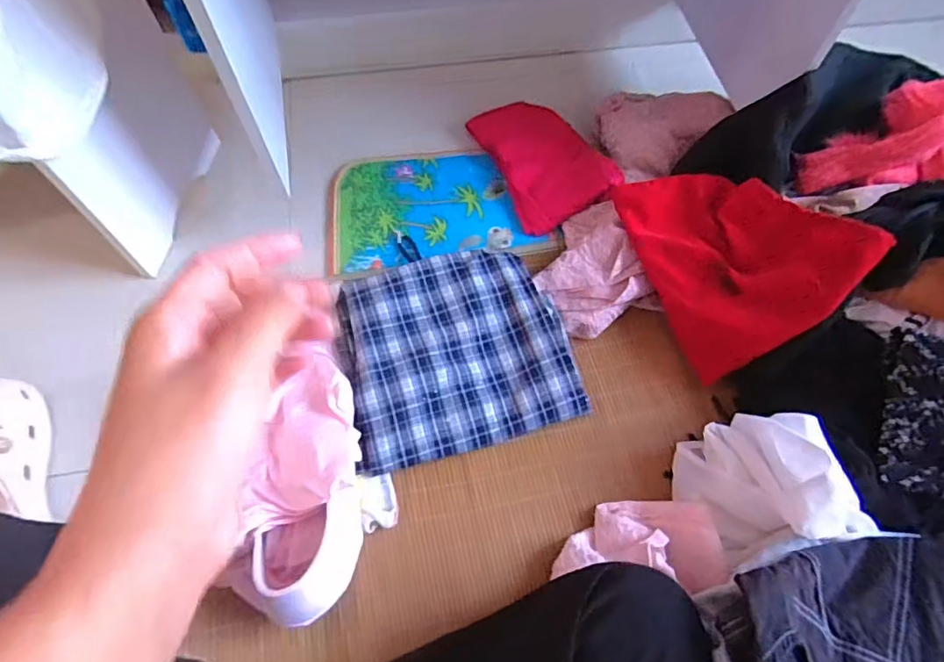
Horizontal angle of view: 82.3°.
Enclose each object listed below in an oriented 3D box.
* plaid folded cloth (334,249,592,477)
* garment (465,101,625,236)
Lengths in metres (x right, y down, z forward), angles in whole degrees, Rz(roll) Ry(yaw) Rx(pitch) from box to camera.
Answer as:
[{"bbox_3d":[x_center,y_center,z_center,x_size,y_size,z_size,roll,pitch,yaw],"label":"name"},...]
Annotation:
[{"bbox_3d":[-0.020,0.020,0.651,0.266,0.051,0.238,-16,64,-9],"label":"plaid folded cloth"},{"bbox_3d":[0.100,-0.262,0.789,0.138,0.060,0.242,-21,65,-11],"label":"garment"}]

